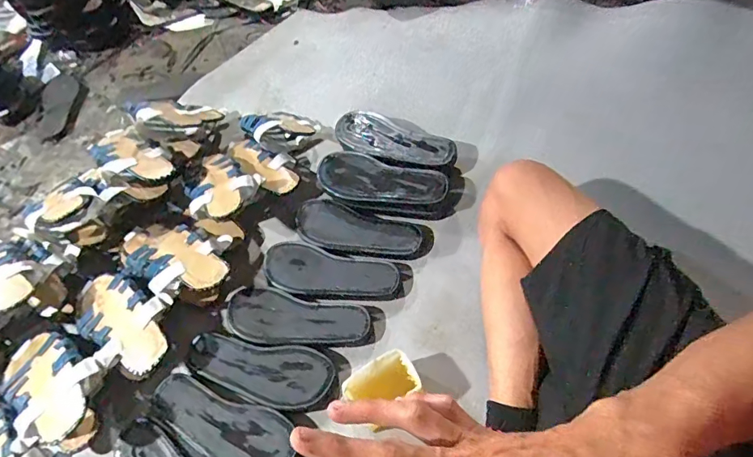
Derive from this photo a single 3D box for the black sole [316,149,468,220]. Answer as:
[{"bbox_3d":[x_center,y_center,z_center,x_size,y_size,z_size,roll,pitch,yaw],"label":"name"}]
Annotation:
[{"bbox_3d":[0.019,-0.077,0.827,0.263,0.049,0.106,12,60,15],"label":"black sole"}]

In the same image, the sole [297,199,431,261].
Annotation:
[{"bbox_3d":[-0.029,0.008,0.799,0.245,0.017,0.087,14,60,16],"label":"sole"}]

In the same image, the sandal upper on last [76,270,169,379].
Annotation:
[{"bbox_3d":[-0.398,0.149,0.722,0.225,0.060,0.111,30,66,23],"label":"sandal upper on last"}]

